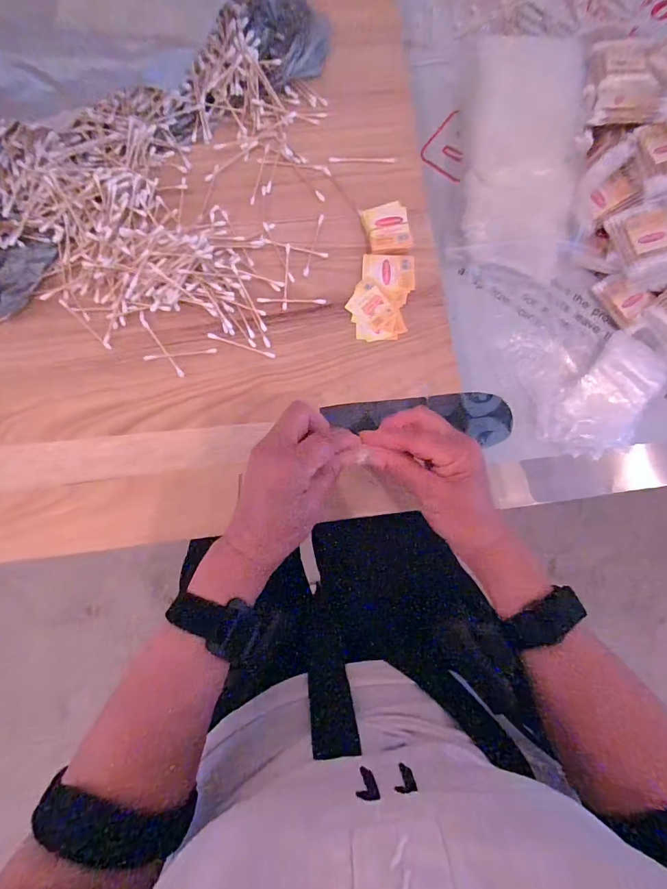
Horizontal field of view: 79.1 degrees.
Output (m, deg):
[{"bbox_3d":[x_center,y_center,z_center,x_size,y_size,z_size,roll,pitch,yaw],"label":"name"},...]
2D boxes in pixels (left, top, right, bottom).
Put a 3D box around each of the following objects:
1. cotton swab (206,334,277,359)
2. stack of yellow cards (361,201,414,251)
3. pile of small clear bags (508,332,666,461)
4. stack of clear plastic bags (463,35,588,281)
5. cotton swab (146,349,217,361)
[{"bbox_3d":[-0.094,-0.101,0.414,0.071,0.004,0.005,18,82,2],"label":"cotton swab"},{"bbox_3d":[0.055,-0.226,0.425,0.044,0.026,0.048,-8,82,-2],"label":"stack of yellow cards"},{"bbox_3d":[0.299,-0.059,0.468,0.156,0.034,0.140,-1,82,-1],"label":"pile of small clear bags"},{"bbox_3d":[0.218,-0.336,0.475,0.127,0.038,0.254,5,93,8],"label":"stack of clear plastic bags"},{"bbox_3d":[-0.155,-0.092,0.409,0.071,0.004,0.005,-8,82,-2],"label":"cotton swab"}]

